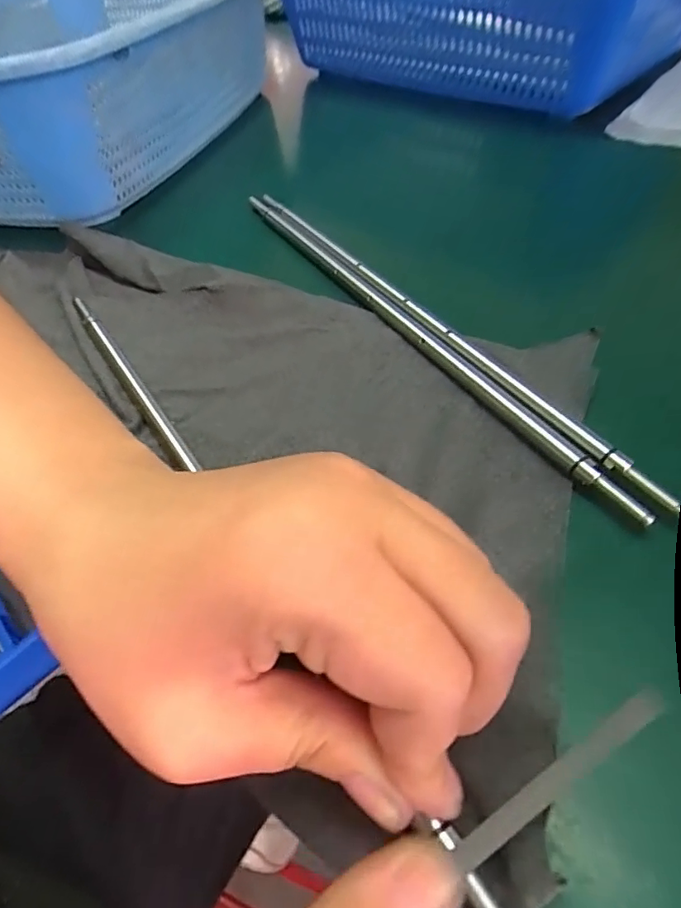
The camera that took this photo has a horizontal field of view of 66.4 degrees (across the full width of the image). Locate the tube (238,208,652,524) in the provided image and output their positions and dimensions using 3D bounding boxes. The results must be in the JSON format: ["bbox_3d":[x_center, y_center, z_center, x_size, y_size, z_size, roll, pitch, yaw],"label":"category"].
[{"bbox_3d":[0.021,-0.065,0.234,0.009,0.008,0.272,-28,54,-17],"label":"tube"}]

